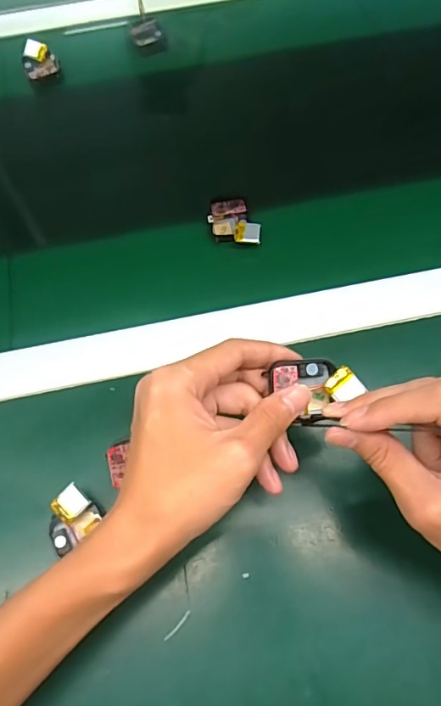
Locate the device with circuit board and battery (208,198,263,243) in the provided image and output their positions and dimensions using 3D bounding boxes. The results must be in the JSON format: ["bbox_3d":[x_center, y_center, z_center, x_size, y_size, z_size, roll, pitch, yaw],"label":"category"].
[{"bbox_3d":[0.011,-0.113,0.434,0.038,0.015,0.054,-18,67,-6],"label":"device with circuit board and battery"}]

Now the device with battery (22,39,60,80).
[{"bbox_3d":[-0.195,-0.316,0.526,0.035,0.018,0.041,-23,67,-8],"label":"device with battery"}]

